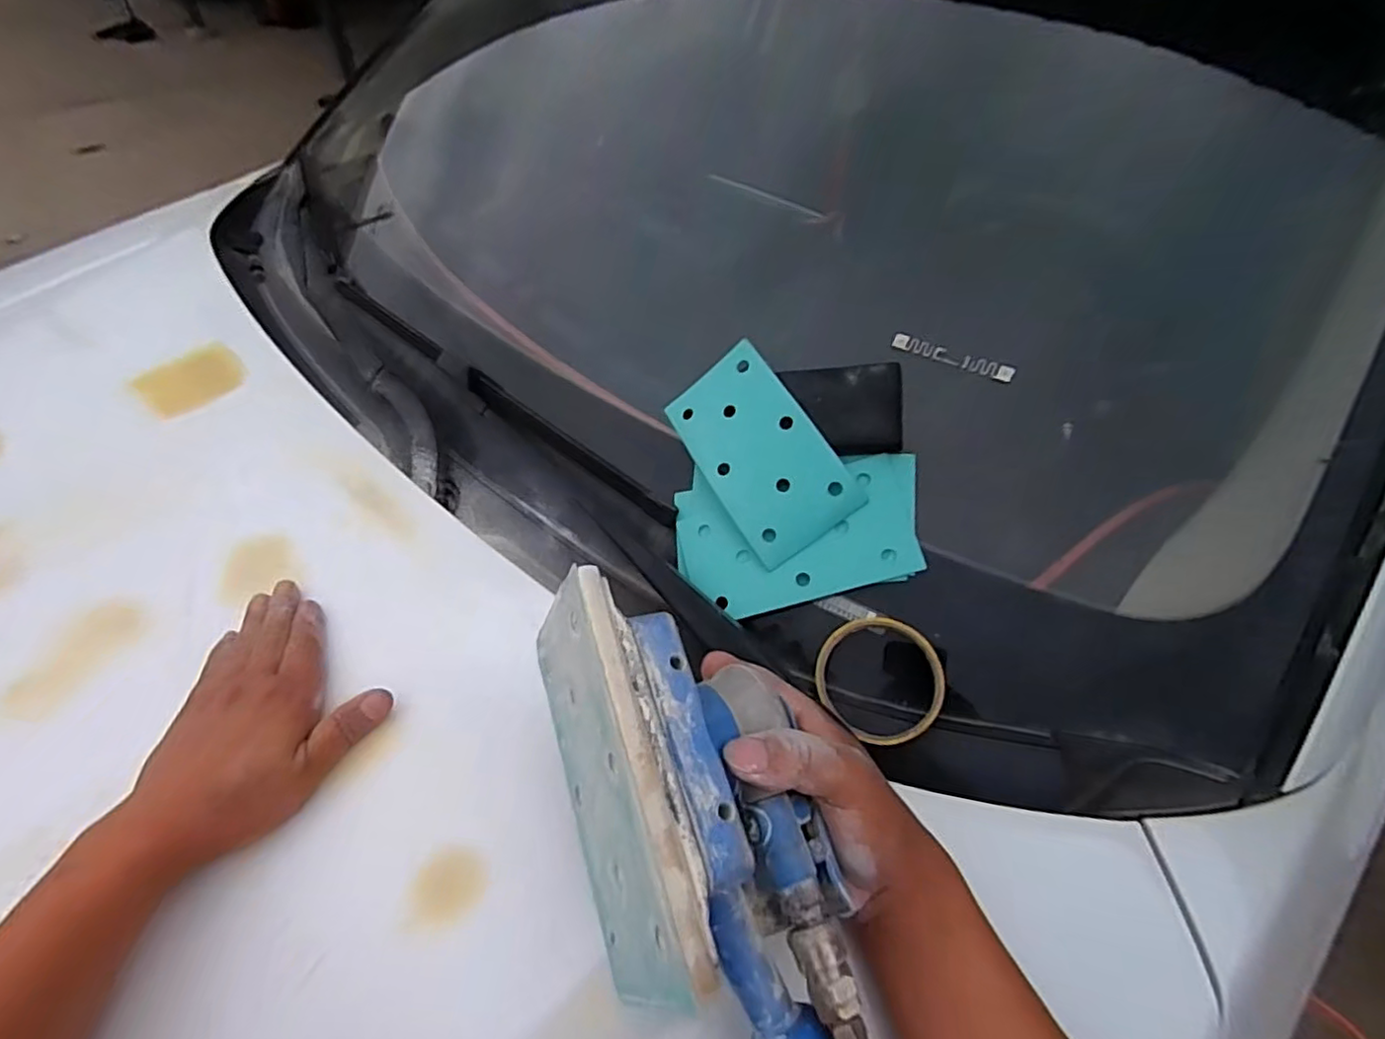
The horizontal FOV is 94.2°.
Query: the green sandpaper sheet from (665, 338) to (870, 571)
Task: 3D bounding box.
[{"bbox_3d":[0.056,-0.060,0.555,0.102,0.013,0.183,-37,69,10],"label":"green sandpaper sheet"}]

